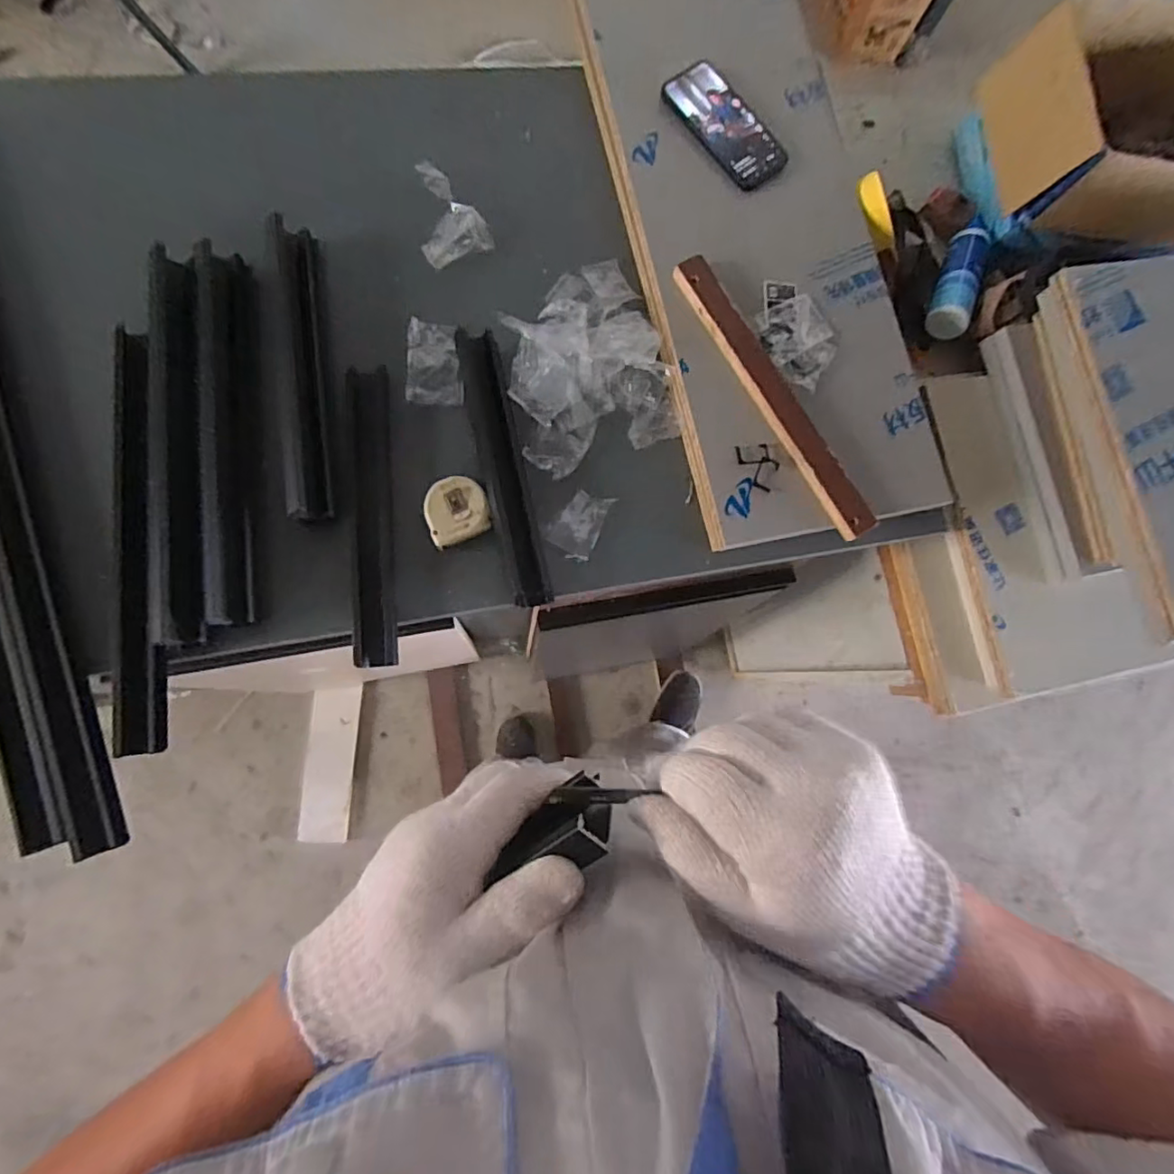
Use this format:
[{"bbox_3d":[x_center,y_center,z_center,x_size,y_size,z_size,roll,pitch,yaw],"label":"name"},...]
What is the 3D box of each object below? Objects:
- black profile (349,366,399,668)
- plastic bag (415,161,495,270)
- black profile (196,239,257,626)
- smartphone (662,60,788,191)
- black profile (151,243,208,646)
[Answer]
[{"bbox_3d":[-0.226,-0.079,0.613,0.044,0.027,0.320,-3,82,-9],"label":"black profile"},{"bbox_3d":[-0.172,-0.432,0.679,0.079,0.018,0.122,-33,87,-12],"label":"plastic bag"},{"bbox_3d":[-0.367,-0.159,0.595,0.043,0.027,0.391,-5,82,-9],"label":"black profile"},{"bbox_3d":[0.167,-0.556,0.704,0.075,0.017,0.163,-43,89,-12],"label":"smartphone"},{"bbox_3d":[-0.411,-0.142,0.588,0.051,0.024,0.393,-5,82,-9],"label":"black profile"}]

